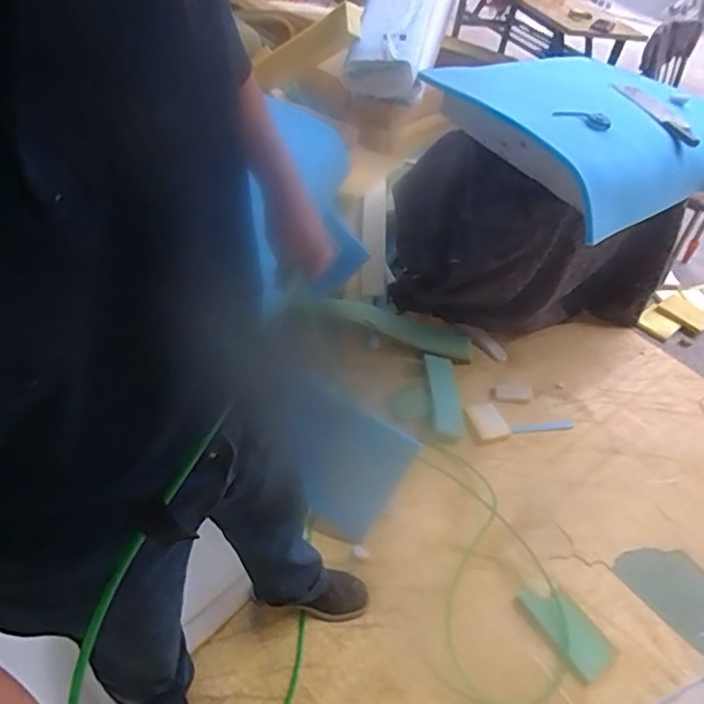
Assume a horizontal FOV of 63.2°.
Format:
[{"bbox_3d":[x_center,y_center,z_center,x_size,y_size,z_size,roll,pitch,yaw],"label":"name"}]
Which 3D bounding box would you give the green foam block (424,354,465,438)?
[{"bbox_3d":[0.287,0.129,1.774,0.093,0.044,0.307,2,44,-6],"label":"green foam block"}]

